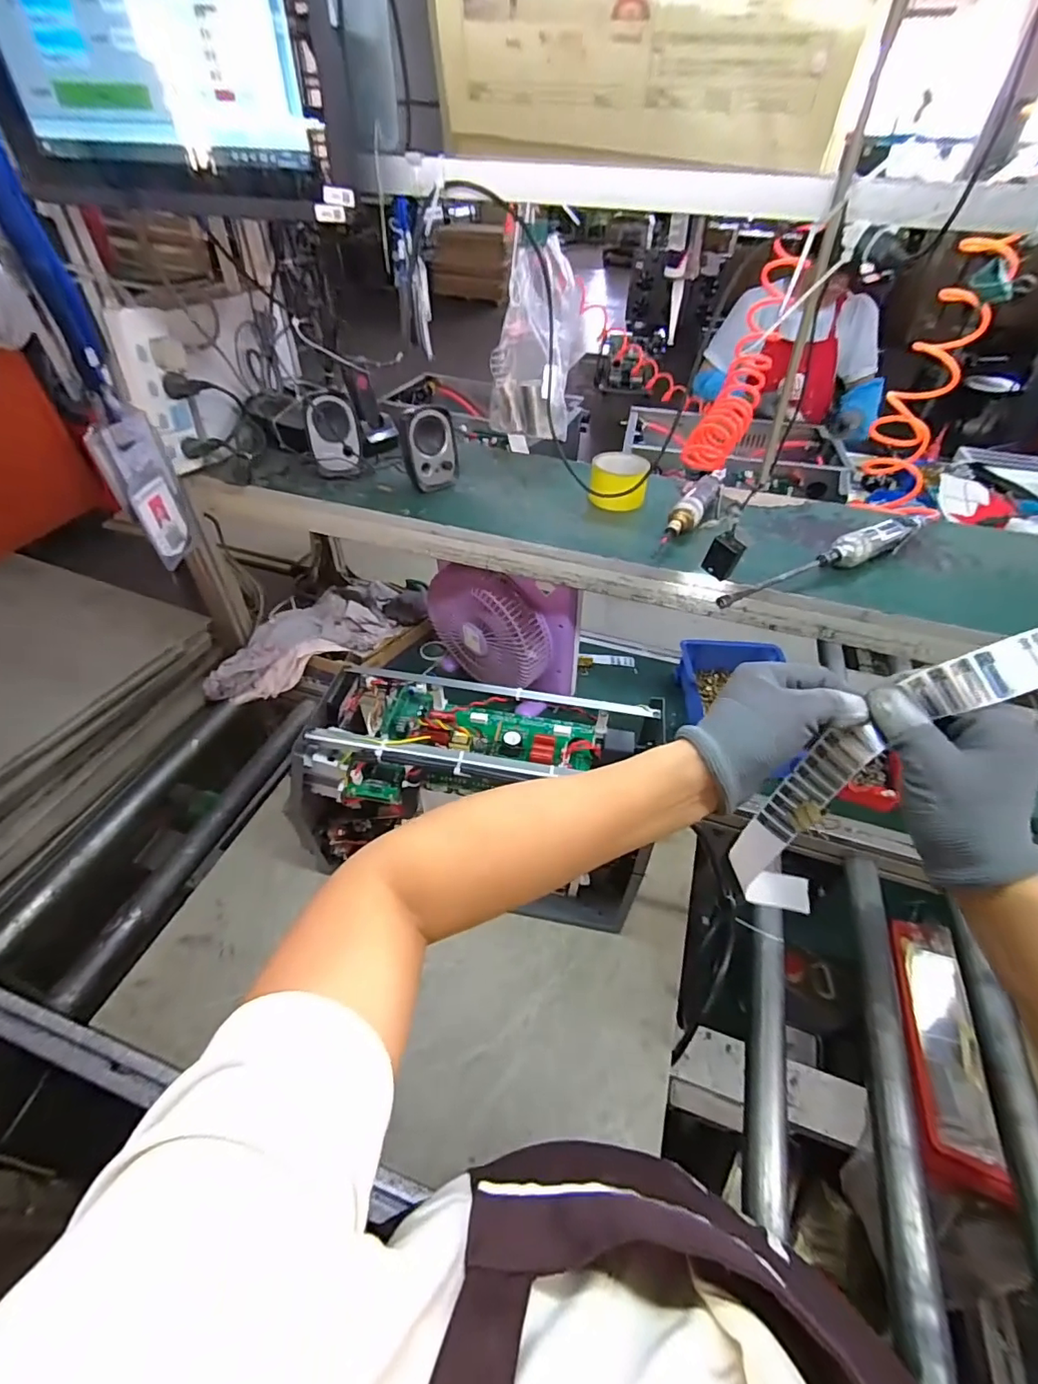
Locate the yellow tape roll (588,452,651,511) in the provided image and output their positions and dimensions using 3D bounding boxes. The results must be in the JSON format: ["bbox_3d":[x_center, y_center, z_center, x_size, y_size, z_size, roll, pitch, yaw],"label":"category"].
[{"bbox_3d":[0.157,-0.329,0.837,0.090,0.071,0.077,11,46,8],"label":"yellow tape roll"}]

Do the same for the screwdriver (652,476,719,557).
[{"bbox_3d":[0.248,-0.258,0.779,0.044,0.050,0.237,23,48,19],"label":"screwdriver"}]

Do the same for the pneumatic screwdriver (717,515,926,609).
[{"bbox_3d":[0.403,-0.176,0.691,0.394,0.034,0.042,-19,49,-20],"label":"pneumatic screwdriver"}]

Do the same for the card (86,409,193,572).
[{"bbox_3d":[-0.464,-0.253,0.673,0.020,0.172,0.089,2,36,6],"label":"card"}]

